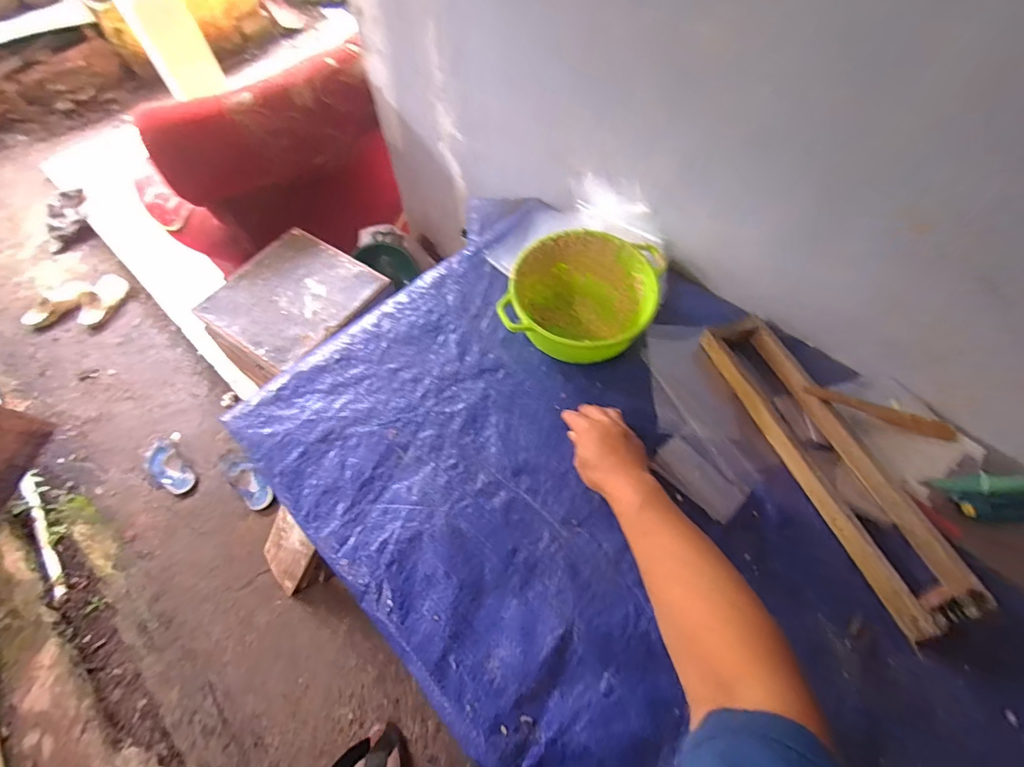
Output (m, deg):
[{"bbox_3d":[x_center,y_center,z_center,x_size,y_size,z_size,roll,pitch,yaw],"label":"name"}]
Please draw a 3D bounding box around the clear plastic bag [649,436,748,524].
[{"bbox_3d":[0.239,0.121,0.571,0.053,0.014,0.112,-38,65,-20],"label":"clear plastic bag"}]

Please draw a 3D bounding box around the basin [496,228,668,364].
[{"bbox_3d":[0.097,-0.122,0.669,0.220,0.099,0.191,13,60,9],"label":"basin"}]

